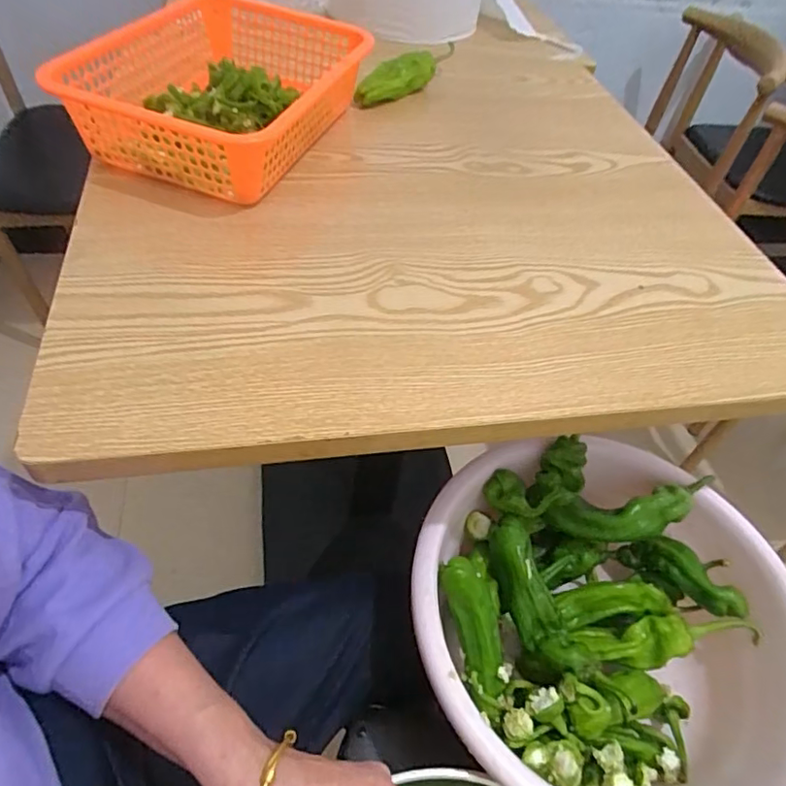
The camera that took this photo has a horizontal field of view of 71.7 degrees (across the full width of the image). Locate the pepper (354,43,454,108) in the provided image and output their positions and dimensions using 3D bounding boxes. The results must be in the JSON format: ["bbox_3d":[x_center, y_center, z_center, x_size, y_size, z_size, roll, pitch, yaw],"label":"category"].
[{"bbox_3d":[0.022,-0.383,0.647,0.040,0.032,0.190,24,52,15],"label":"pepper"}]

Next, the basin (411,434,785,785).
[{"bbox_3d":[0.185,0.213,0.502,0.324,0.125,0.316,3,50,-4],"label":"basin"}]

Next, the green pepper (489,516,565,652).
[{"bbox_3d":[0.124,0.176,0.514,0.044,0.047,0.116,-13,70,-15],"label":"green pepper"}]

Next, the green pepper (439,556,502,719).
[{"bbox_3d":[0.073,0.207,0.475,0.036,0.028,0.124,-11,79,-14],"label":"green pepper"}]

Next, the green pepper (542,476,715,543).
[{"bbox_3d":[0.232,0.117,0.536,0.155,0.038,0.046,-12,49,14],"label":"green pepper"}]

